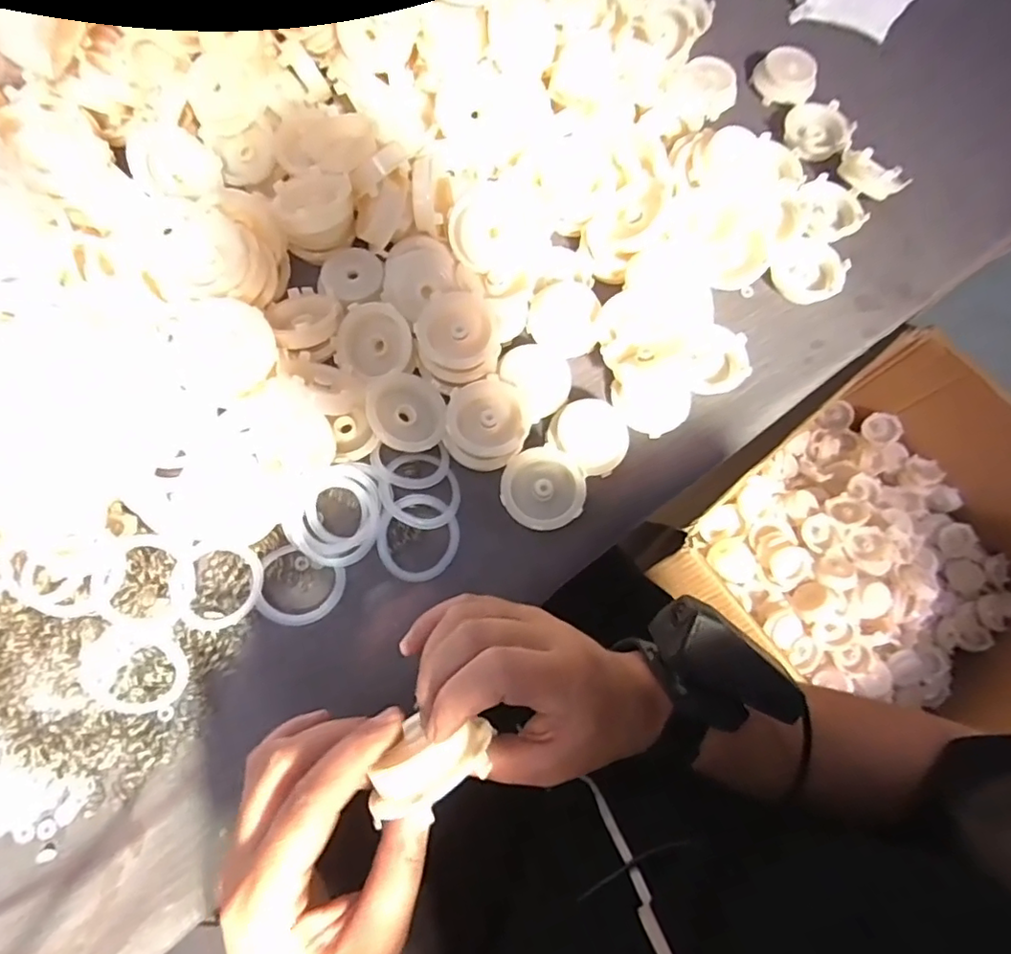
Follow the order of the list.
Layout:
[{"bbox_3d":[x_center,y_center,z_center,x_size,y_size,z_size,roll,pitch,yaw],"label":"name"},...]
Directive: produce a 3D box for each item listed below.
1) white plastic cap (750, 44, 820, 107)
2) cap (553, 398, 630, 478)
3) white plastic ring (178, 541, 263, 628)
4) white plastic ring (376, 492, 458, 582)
[{"bbox_3d":[0.246,-0.352,0.502,0.052,0.023,0.052,1,72,-2],"label":"white plastic cap"},{"bbox_3d":[0.059,-0.028,0.390,0.049,0.019,0.050,1,72,-2],"label":"cap"},{"bbox_3d":[-0.172,0.065,0.348,0.048,0.008,0.052,1,72,-2],"label":"white plastic ring"},{"bbox_3d":[-0.055,0.039,0.368,0.052,0.004,0.052,3,80,-19],"label":"white plastic ring"}]

